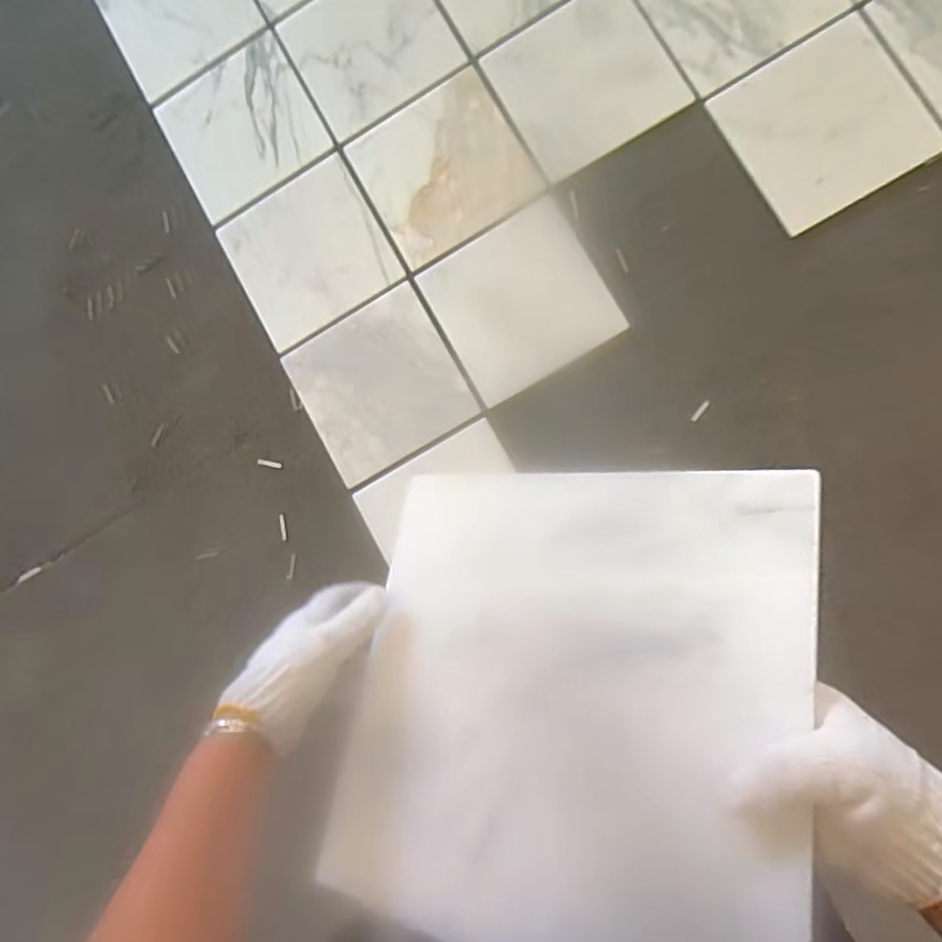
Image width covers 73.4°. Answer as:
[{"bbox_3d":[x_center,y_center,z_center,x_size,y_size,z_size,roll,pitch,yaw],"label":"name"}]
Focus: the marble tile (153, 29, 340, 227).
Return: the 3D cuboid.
[{"bbox_3d":[-0.462,-0.695,1.276,0.290,0.008,0.300,-30,84,6],"label":"marble tile"}]

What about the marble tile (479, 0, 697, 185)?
[{"bbox_3d":[0.216,-0.741,1.198,0.291,0.011,0.283,-30,89,10],"label":"marble tile"}]

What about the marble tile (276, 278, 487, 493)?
[{"bbox_3d":[-0.177,-0.170,1.217,0.292,0.013,0.293,-31,84,6],"label":"marble tile"}]

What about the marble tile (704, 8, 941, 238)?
[{"bbox_3d":[0.642,-0.628,1.144,0.297,0.012,0.291,-30,91,12],"label":"marble tile"}]

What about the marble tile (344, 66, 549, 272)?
[{"bbox_3d":[-0.051,-0.588,1.229,0.300,0.017,0.286,-29,86,4],"label":"marble tile"}]

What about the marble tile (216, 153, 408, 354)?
[{"bbox_3d":[-0.318,-0.430,1.245,0.291,0.012,0.281,-31,84,6],"label":"marble tile"}]

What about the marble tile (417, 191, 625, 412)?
[{"bbox_3d":[0.091,-0.320,1.187,0.294,0.017,0.293,-29,88,11],"label":"marble tile"}]

